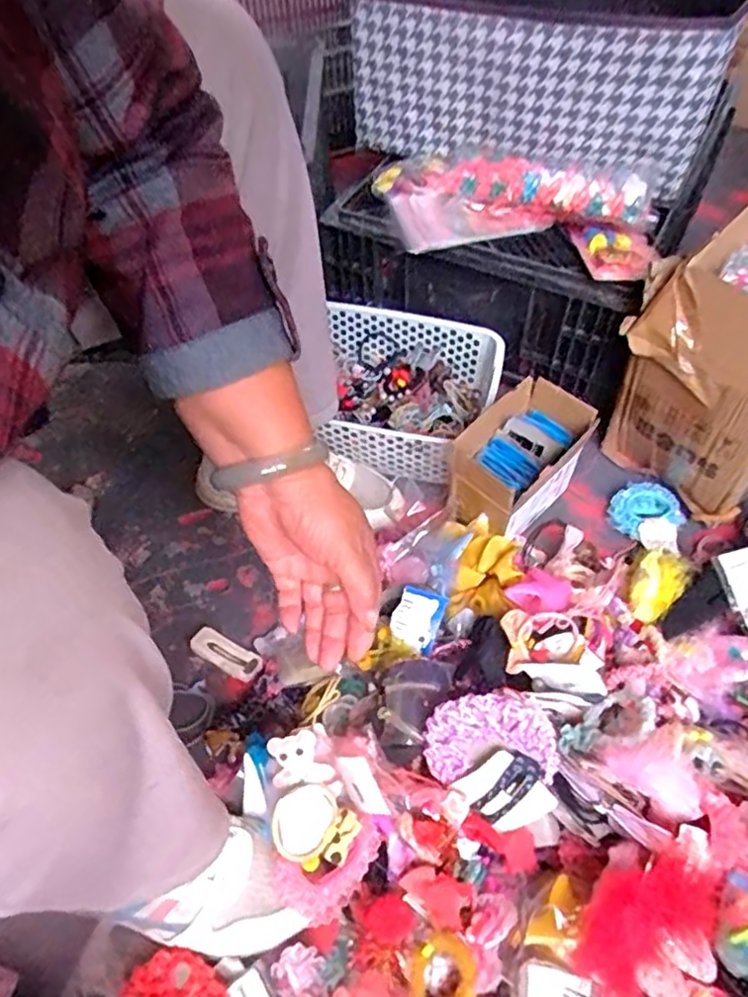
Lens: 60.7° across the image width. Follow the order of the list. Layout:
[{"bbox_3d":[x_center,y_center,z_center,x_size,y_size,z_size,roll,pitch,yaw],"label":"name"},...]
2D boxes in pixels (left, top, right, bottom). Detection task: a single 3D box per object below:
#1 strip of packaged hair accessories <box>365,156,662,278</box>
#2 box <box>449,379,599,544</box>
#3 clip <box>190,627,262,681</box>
[{"bbox_3d":[0.152,-0.335,0.730,0.325,0.065,0.183,12,55,11],"label":"strip of packaged hair accessories"},{"bbox_3d":[0.153,-0.040,0.683,0.096,0.088,0.153,36,63,25],"label":"box"},{"bbox_3d":[-0.147,0.155,0.632,0.077,0.006,0.029,24,58,19],"label":"clip"}]

